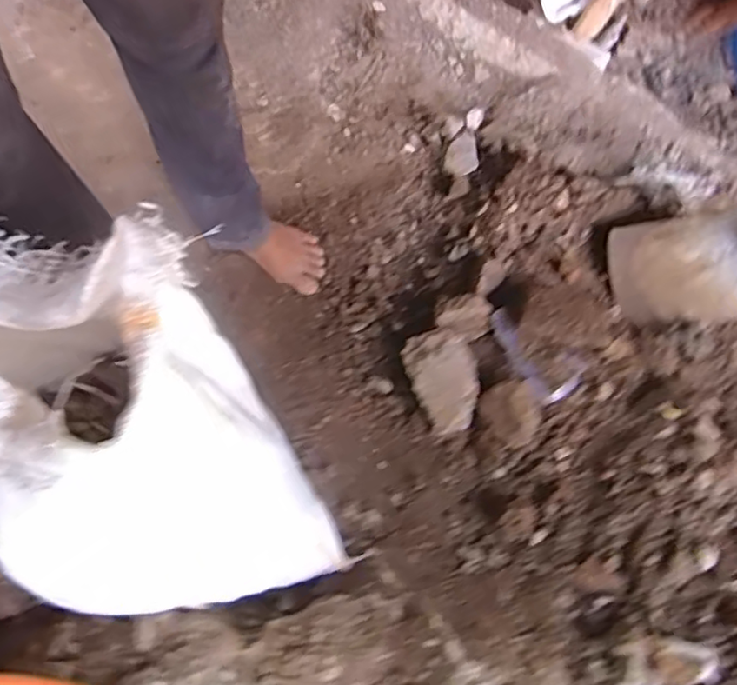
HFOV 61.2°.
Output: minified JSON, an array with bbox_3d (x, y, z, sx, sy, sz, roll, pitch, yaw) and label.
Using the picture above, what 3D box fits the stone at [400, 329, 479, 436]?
[{"bbox_3d":[0.111,0.055,0.923,0.092,0.085,0.156,-16,63,-13],"label":"stone"}]

